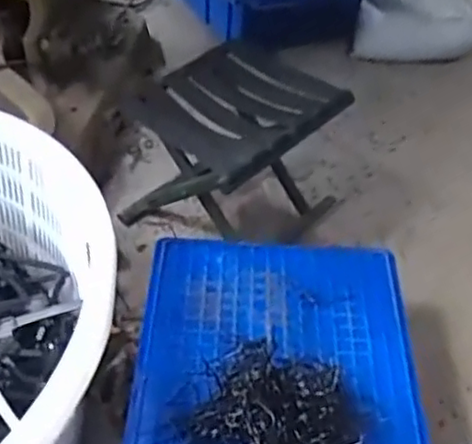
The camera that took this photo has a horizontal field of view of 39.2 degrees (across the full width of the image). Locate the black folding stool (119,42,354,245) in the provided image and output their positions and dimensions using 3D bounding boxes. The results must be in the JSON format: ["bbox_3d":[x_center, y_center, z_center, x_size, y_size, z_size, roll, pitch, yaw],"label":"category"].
[{"bbox_3d":[-0.012,-0.100,1.100,0.253,0.249,0.285,31,50,25],"label":"black folding stool"}]

